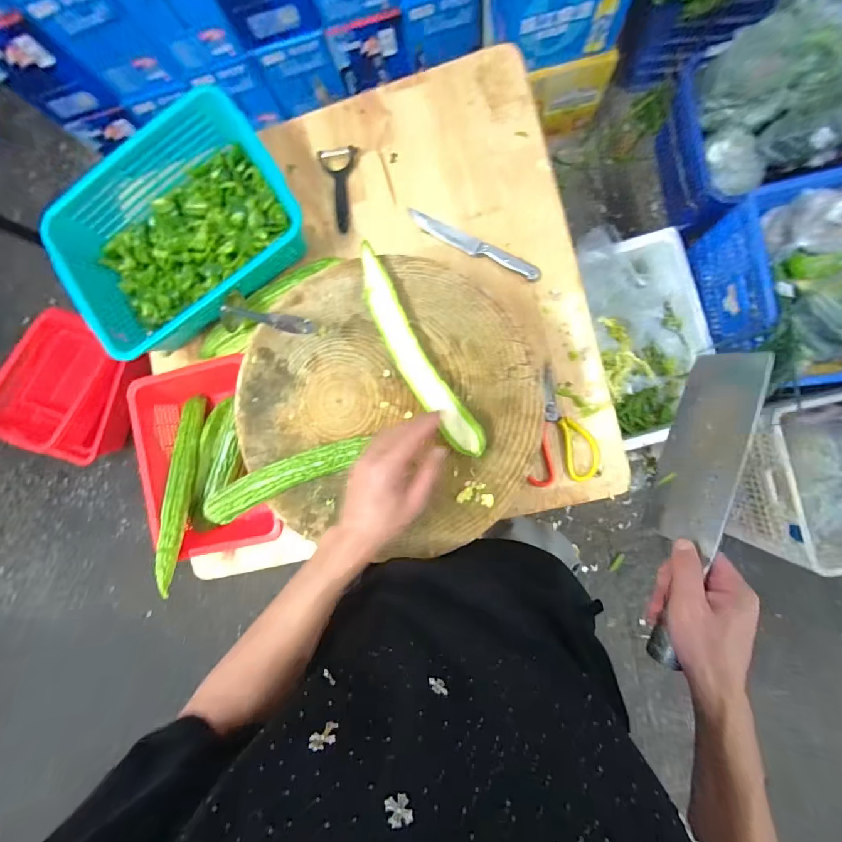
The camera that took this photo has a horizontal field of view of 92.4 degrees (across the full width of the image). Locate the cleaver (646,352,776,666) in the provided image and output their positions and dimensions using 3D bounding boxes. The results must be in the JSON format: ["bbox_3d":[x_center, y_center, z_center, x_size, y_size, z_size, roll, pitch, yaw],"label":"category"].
[{"bbox_3d":[0.292,0.090,0.424,0.029,0.094,0.320,14,88,-15],"label":"cleaver"}]

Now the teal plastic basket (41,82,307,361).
[{"bbox_3d":[-0.408,-0.322,0.685,0.384,0.091,0.316,-32,85,5],"label":"teal plastic basket"}]

